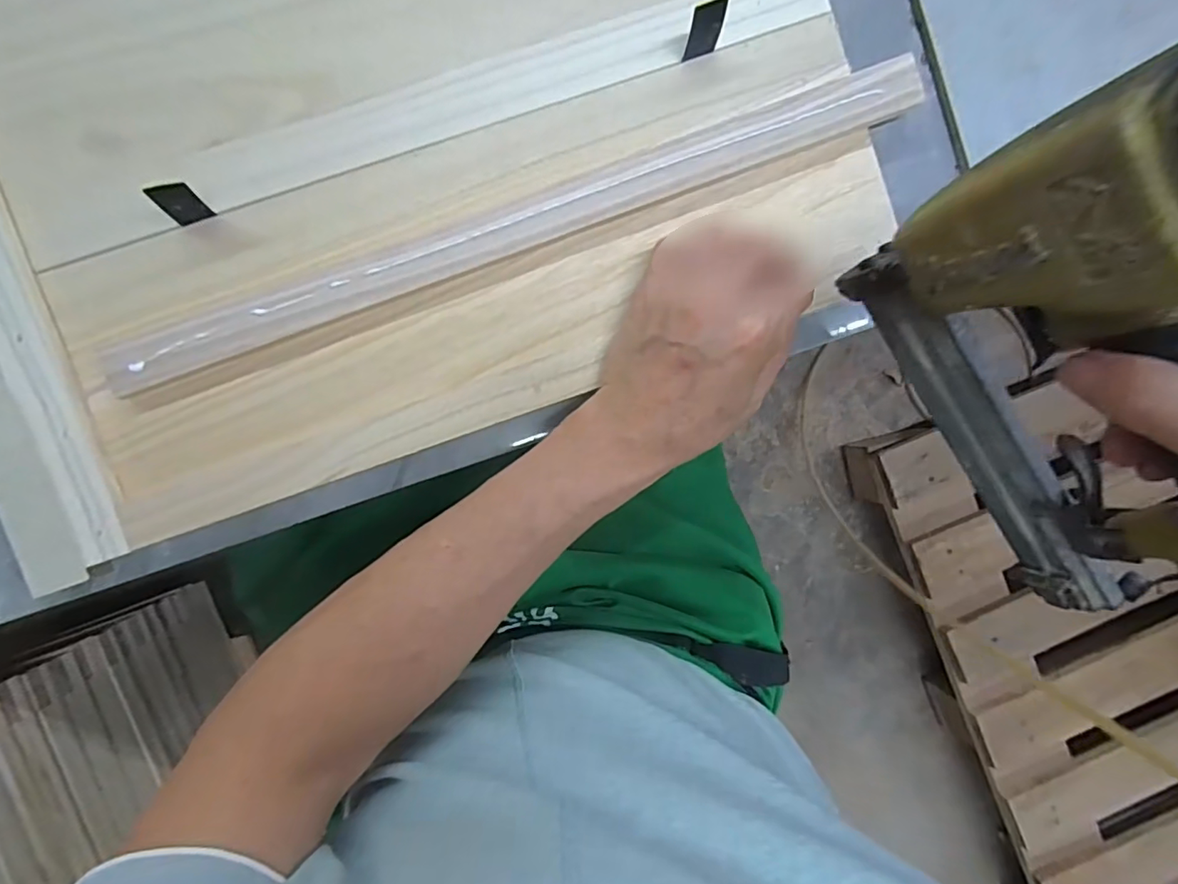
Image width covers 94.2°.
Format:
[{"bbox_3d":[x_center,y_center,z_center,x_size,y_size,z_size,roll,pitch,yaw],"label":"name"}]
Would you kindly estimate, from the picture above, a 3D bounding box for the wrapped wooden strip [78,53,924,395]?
[{"bbox_3d":[-0.034,-0.115,0.291,0.441,0.011,0.032,-22,94,-3],"label":"wrapped wooden strip"}]

